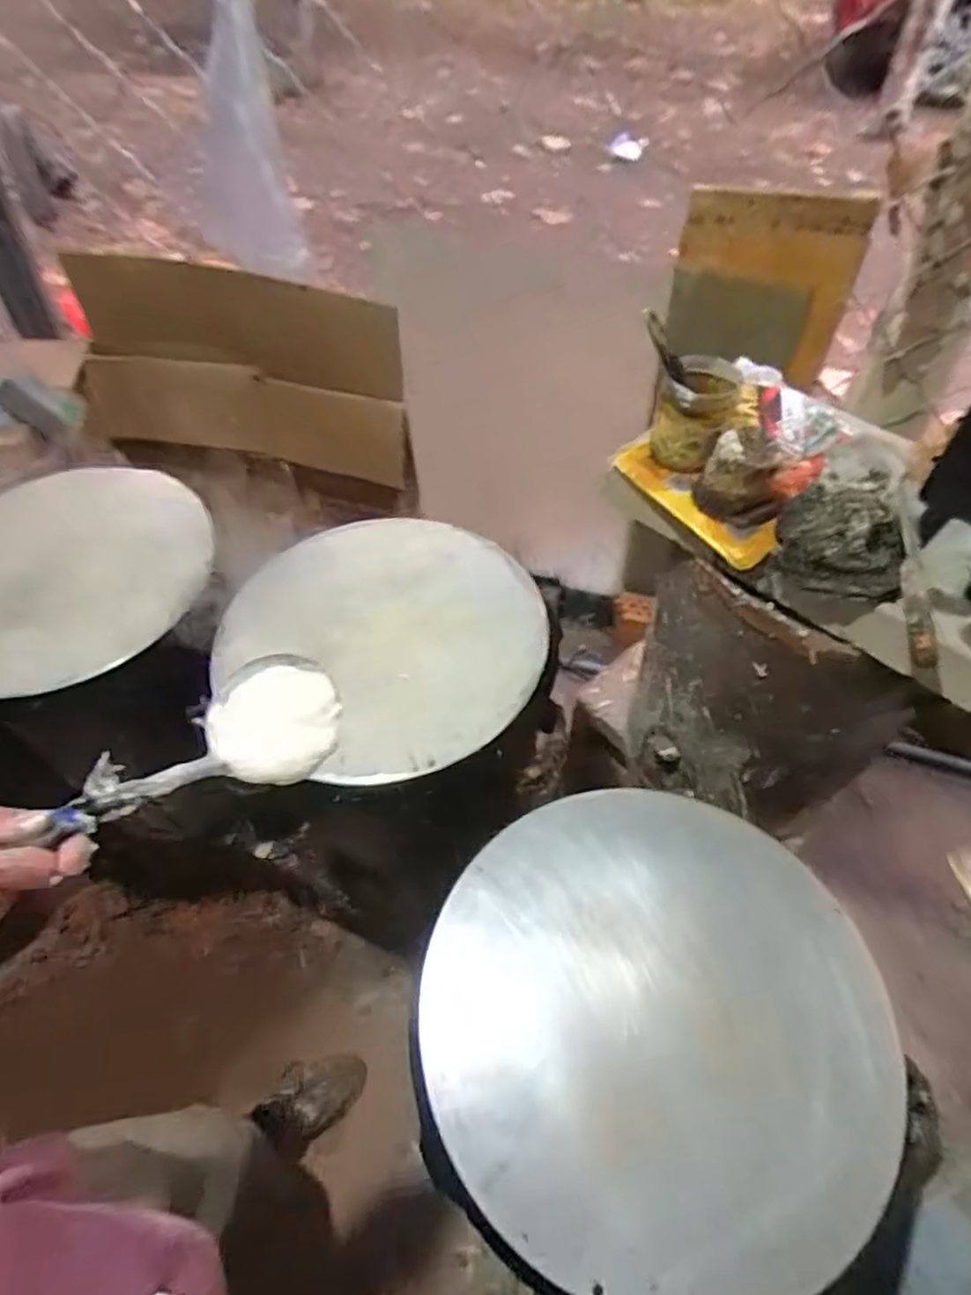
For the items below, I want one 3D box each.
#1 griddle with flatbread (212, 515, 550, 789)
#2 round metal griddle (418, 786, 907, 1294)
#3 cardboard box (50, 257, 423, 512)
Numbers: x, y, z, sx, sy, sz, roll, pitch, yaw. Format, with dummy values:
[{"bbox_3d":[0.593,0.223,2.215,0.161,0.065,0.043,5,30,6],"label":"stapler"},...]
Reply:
[{"bbox_3d":[-0.111,-0.023,0.830,0.339,0.022,0.363,-3,55,4],"label":"griddle with flatbread"},{"bbox_3d":[0.138,0.304,0.587,0.365,0.022,0.373,-3,55,4],"label":"round metal griddle"},{"bbox_3d":[-0.578,-0.639,1.702,0.869,0.482,0.249,8,54,8],"label":"cardboard box"}]

